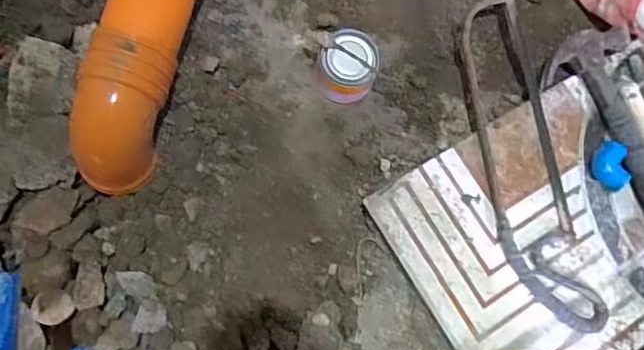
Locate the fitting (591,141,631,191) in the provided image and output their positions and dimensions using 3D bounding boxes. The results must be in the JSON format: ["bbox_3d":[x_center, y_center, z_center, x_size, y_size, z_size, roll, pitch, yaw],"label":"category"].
[{"bbox_3d":[0.324,-0.011,0.629,0.033,0.020,0.057,6,75,-4],"label":"fitting"}]

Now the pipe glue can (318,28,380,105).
[{"bbox_3d":[0.031,-0.124,0.653,0.070,0.055,0.076,-17,77,-9],"label":"pipe glue can"}]

